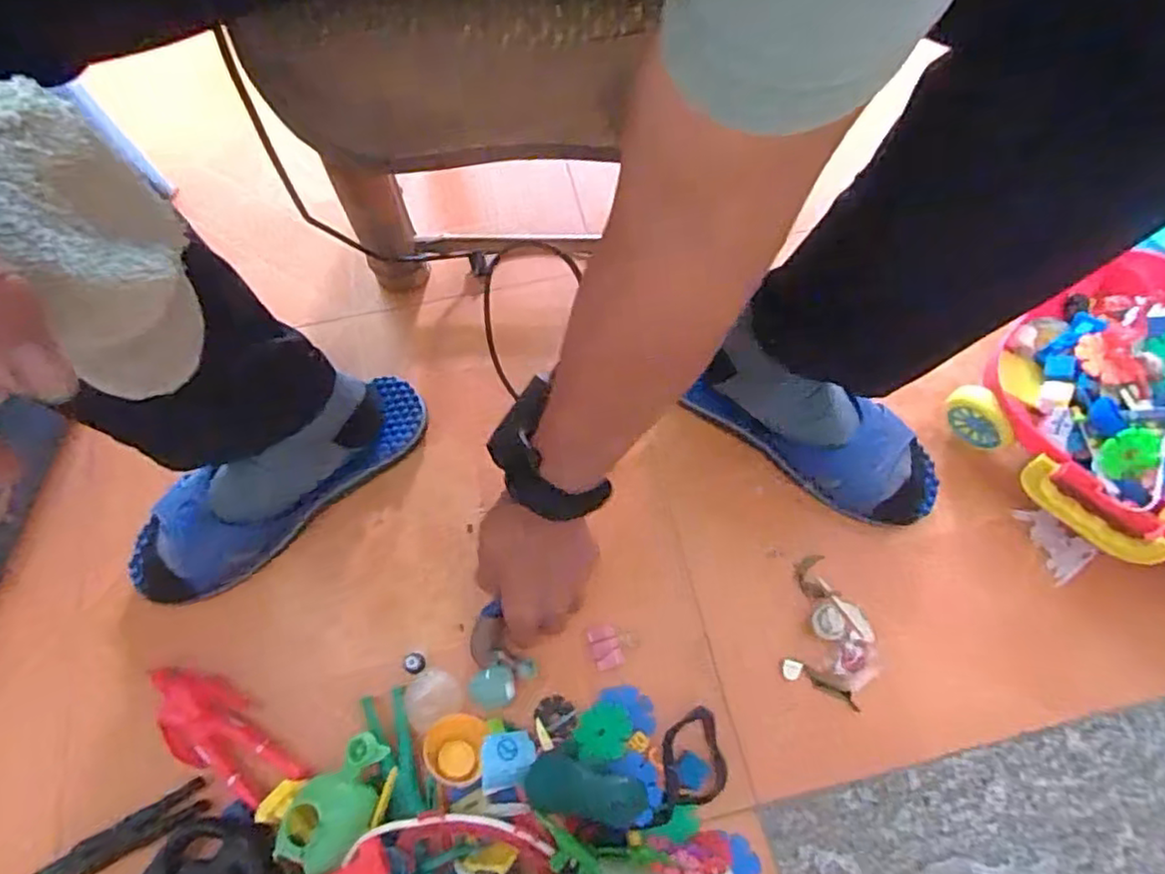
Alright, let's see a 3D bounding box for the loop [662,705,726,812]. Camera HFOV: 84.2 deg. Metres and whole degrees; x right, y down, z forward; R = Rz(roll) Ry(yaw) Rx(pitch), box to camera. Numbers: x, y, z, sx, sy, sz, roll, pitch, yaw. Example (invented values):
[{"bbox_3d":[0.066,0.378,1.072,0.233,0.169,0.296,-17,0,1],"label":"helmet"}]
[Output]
[{"bbox_3d":[0.082,0.234,0.473,0.046,0.027,0.064,-2,66,-2],"label":"loop"}]

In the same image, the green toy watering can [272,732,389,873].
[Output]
[{"bbox_3d":[-0.166,0.254,0.449,0.054,0.046,0.084,33,70,14],"label":"green toy watering can"}]

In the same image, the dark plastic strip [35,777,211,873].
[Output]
[{"bbox_3d":[-0.327,0.285,0.457,0.119,0.012,0.025,-26,69,-12],"label":"dark plastic strip"}]

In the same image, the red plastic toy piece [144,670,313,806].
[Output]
[{"bbox_3d":[-0.273,0.225,0.488,0.140,0.031,0.055,31,69,12],"label":"red plastic toy piece"}]

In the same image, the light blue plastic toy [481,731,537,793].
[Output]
[{"bbox_3d":[-0.054,0.234,0.468,0.040,0.005,0.038,7,48,-23],"label":"light blue plastic toy"}]

